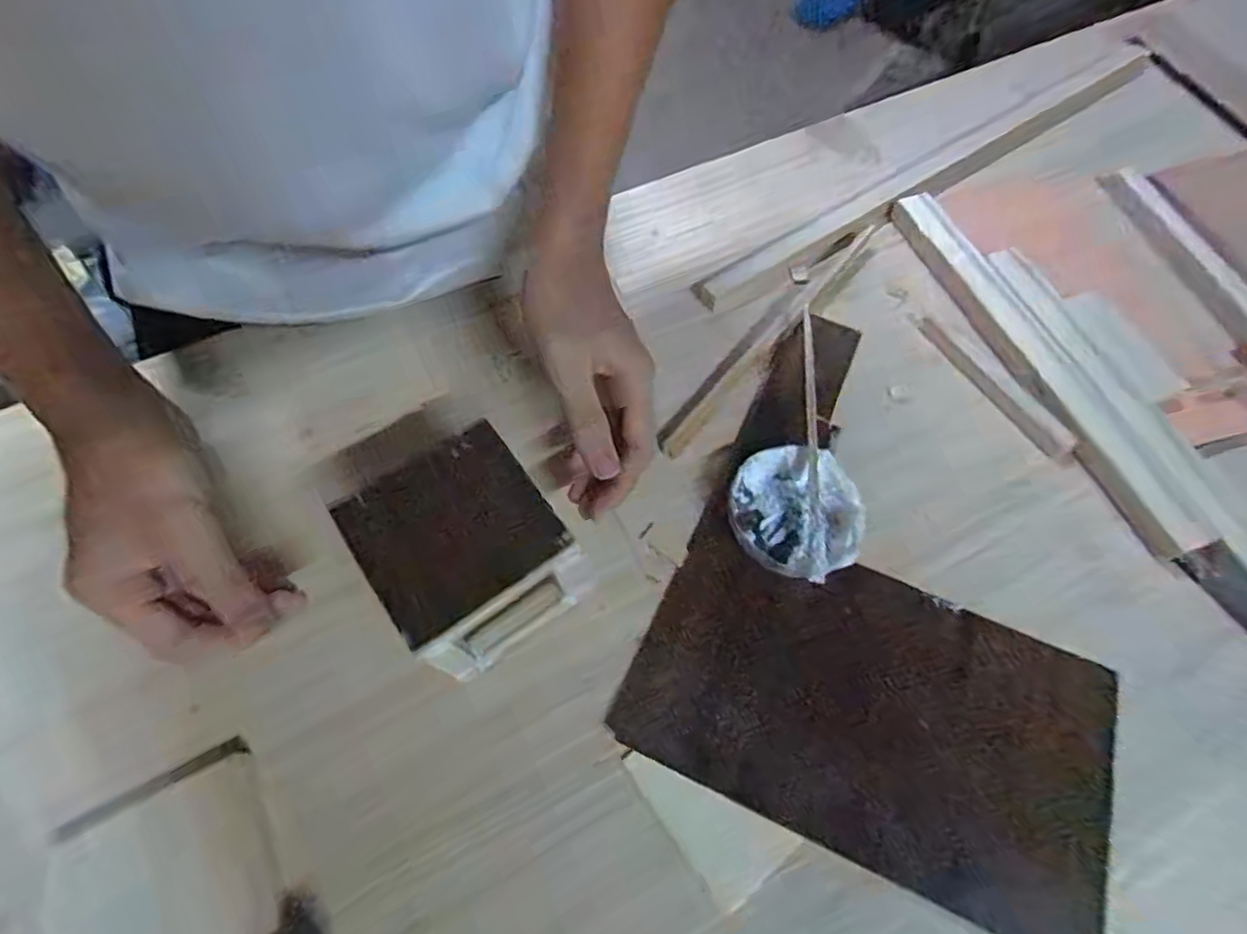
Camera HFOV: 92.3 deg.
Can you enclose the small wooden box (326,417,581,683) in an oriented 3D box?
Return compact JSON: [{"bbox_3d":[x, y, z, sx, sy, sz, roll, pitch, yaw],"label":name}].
[{"bbox_3d":[-0.089,0.053,0.347,0.089,0.097,0.095,-33,66,-17],"label":"small wooden box"}]

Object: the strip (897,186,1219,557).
[{"bbox_3d":[0.308,-0.089,0.455,0.043,0.022,0.334,-16,62,-9],"label":"strip"}]

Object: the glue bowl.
[{"bbox_3d":[0.111,0.031,0.391,0.080,0.029,0.085,0,61,0],"label":"glue bowl"}]

